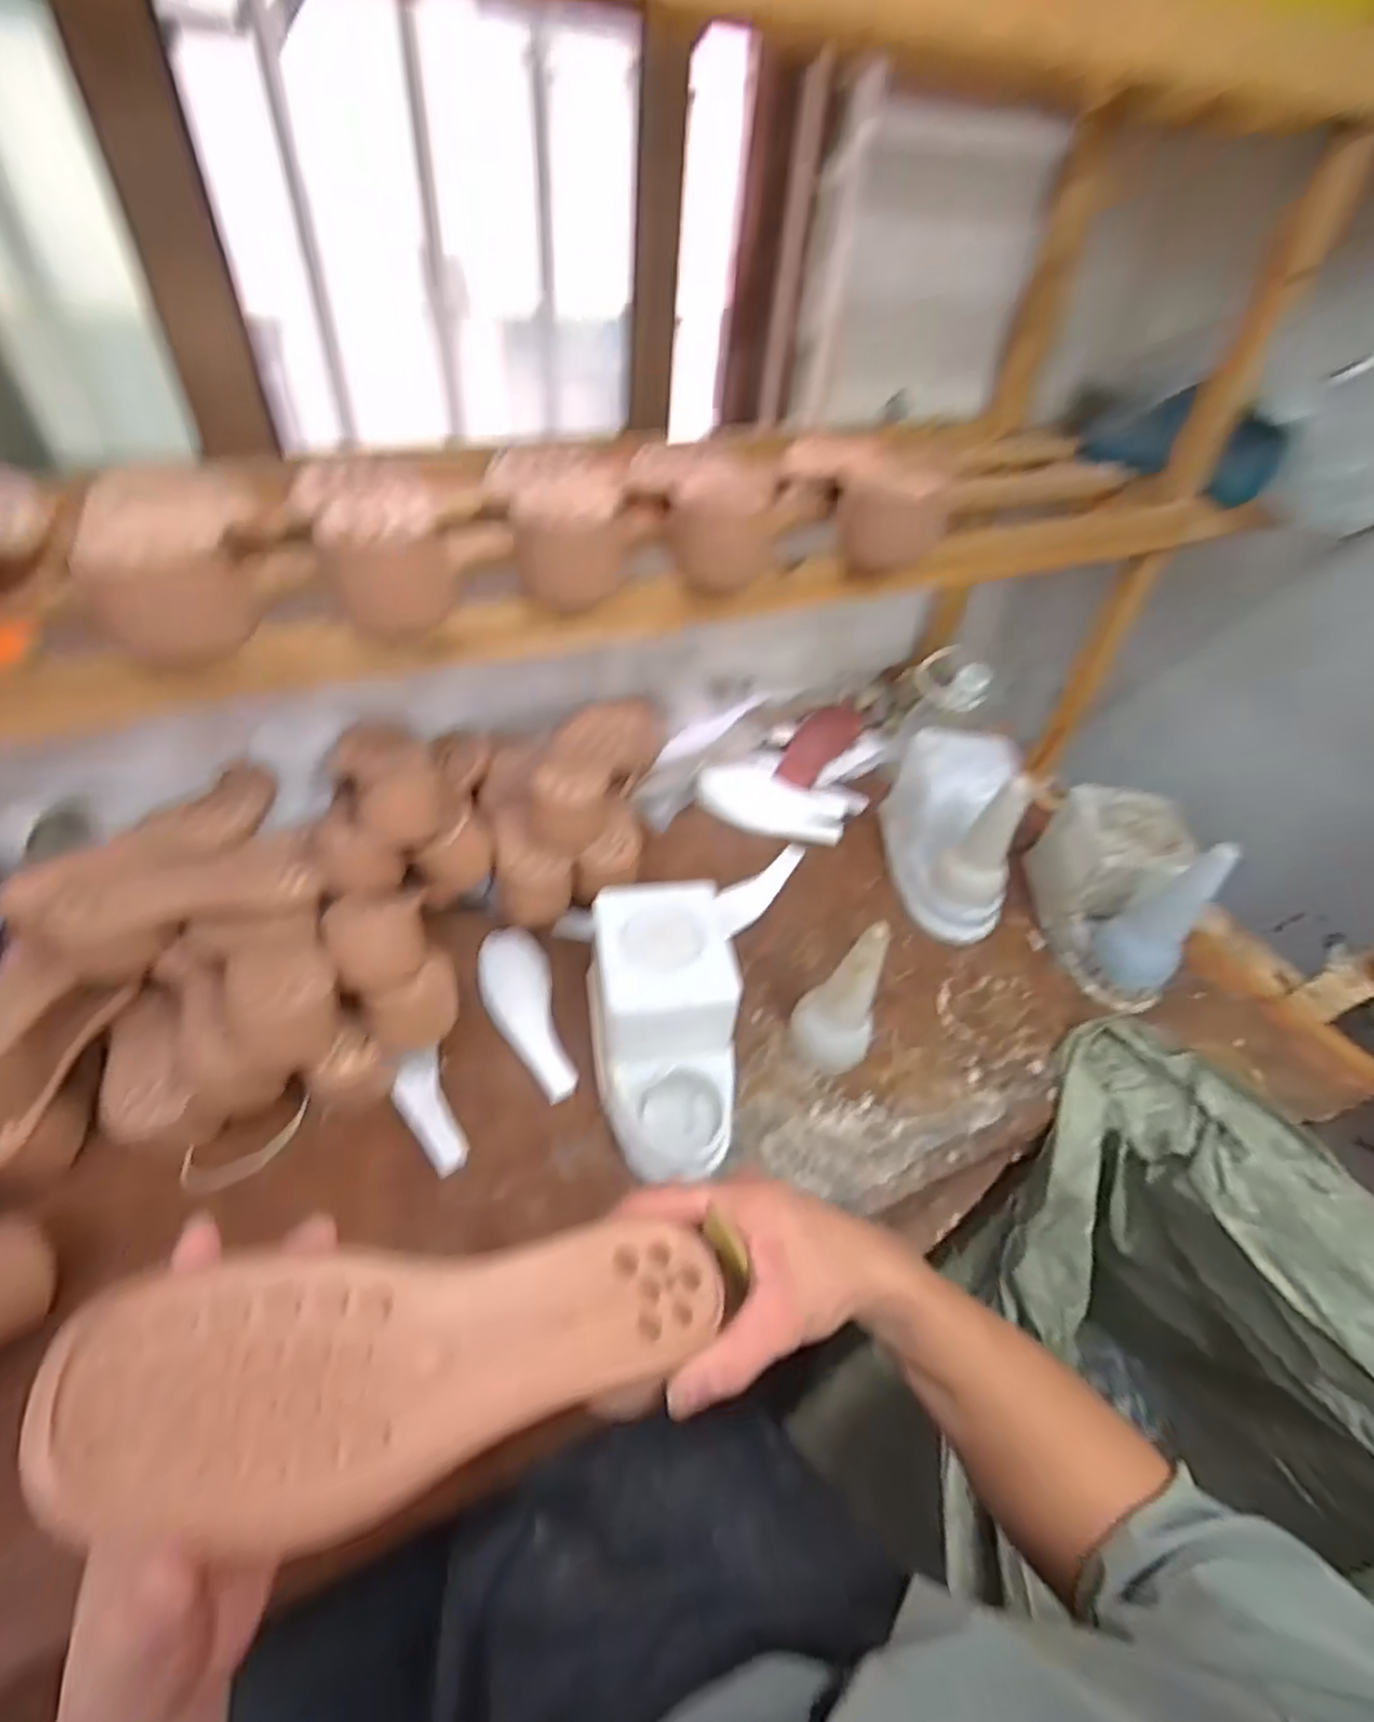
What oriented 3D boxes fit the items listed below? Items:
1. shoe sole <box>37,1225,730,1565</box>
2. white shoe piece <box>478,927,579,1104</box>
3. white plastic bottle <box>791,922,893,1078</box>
[{"bbox_3d":[-0.097,0.194,0.289,0.234,0.025,0.087,3,44,-26],"label":"shoe sole"},{"bbox_3d":[-0.140,0.127,0.625,0.058,0.014,0.167,-11,49,-17],"label":"white shoe piece"},{"bbox_3d":[0.129,0.110,0.583,0.065,0.151,0.051,18,47,10],"label":"white plastic bottle"}]

